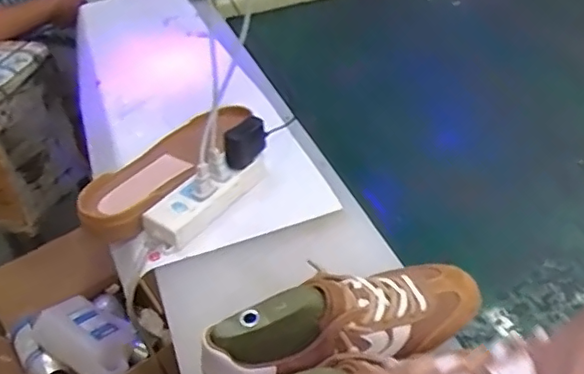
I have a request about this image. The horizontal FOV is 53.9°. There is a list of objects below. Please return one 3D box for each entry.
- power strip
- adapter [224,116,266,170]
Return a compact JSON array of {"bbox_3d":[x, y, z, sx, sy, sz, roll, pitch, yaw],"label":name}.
[{"bbox_3d":[-0.098,0.008,0.659,0.053,0.033,0.157,22,47,28],"label":"power strip"},{"bbox_3d":[-0.054,-0.053,0.675,0.022,0.046,0.063,21,46,27],"label":"adapter"}]

